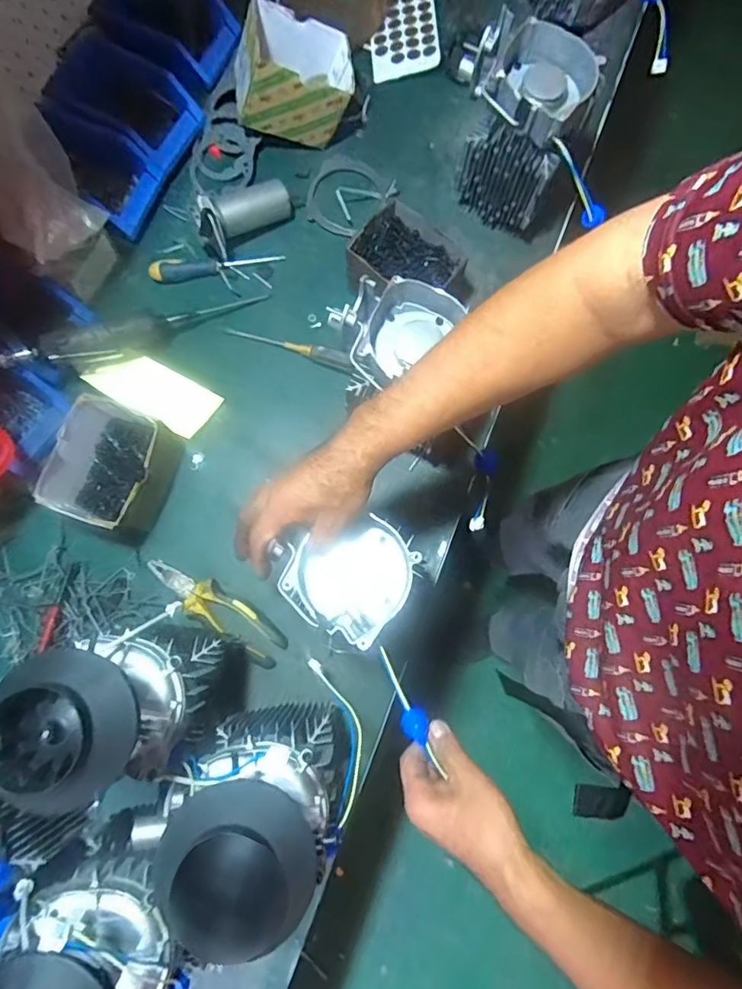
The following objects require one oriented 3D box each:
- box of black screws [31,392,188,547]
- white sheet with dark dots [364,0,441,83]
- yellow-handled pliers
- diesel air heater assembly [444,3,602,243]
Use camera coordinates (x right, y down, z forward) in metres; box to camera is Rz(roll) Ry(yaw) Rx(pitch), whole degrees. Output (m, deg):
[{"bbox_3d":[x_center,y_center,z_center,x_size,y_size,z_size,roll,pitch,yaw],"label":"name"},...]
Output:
[{"bbox_3d":[-0.326,-0.032,0.667,0.124,0.090,0.154,26,80,5],"label":"box of black screws"},{"bbox_3d":[0.048,-0.768,0.842,0.109,0.009,0.224,-7,82,13],"label":"white sheet with dark dots"},{"bbox_3d":[-0.198,0.146,0.676,0.198,0.028,0.052,33,81,6],"label":"yellow-handled pliers"},{"bbox_3d":[0.184,-0.473,0.699,0.161,0.217,0.114,34,81,6],"label":"diesel air heater assembly"}]

